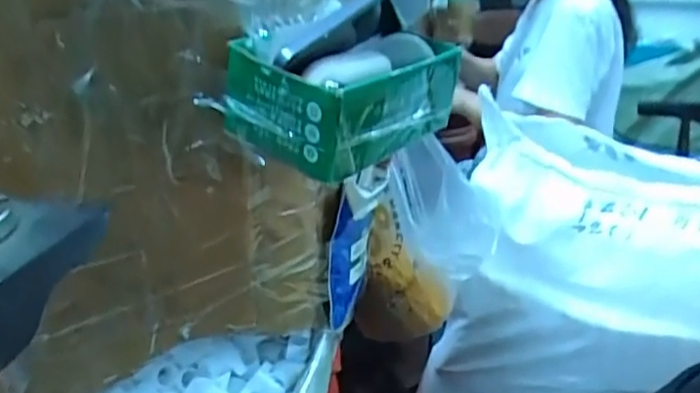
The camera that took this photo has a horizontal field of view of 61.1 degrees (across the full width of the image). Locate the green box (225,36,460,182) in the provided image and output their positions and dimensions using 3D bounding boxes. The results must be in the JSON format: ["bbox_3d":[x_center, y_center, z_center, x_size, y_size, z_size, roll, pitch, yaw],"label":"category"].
[{"bbox_3d":[0.003,-0.070,0.410,0.089,0.071,0.144,19,30,38],"label":"green box"}]

